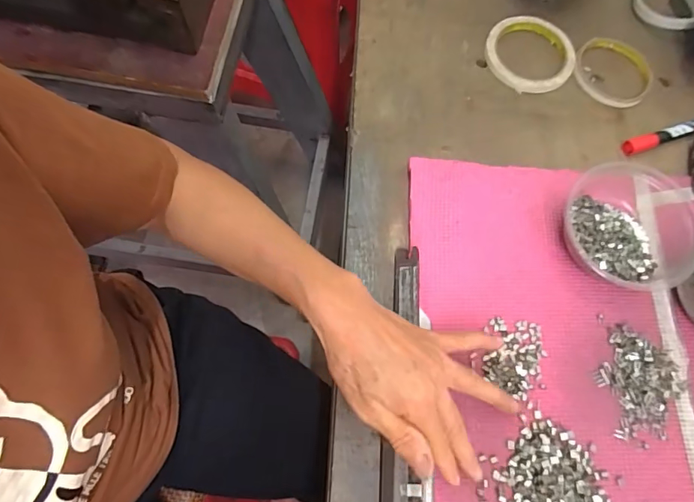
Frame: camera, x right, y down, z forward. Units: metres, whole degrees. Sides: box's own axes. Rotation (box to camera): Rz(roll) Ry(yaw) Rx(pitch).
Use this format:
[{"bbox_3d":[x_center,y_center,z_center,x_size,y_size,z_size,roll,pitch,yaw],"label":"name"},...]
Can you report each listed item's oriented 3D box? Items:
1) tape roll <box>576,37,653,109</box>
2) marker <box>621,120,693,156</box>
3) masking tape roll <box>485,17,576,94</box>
[{"bbox_3d":[0.296,-0.201,0.507,0.084,0.009,0.091,1,69,-1],"label":"tape roll"},{"bbox_3d":[0.357,-0.129,0.480,0.153,0.011,0.015,-18,71,-8],"label":"marker"},{"bbox_3d":[0.205,-0.221,0.508,0.096,0.009,0.105,1,69,-1],"label":"masking tape roll"}]

